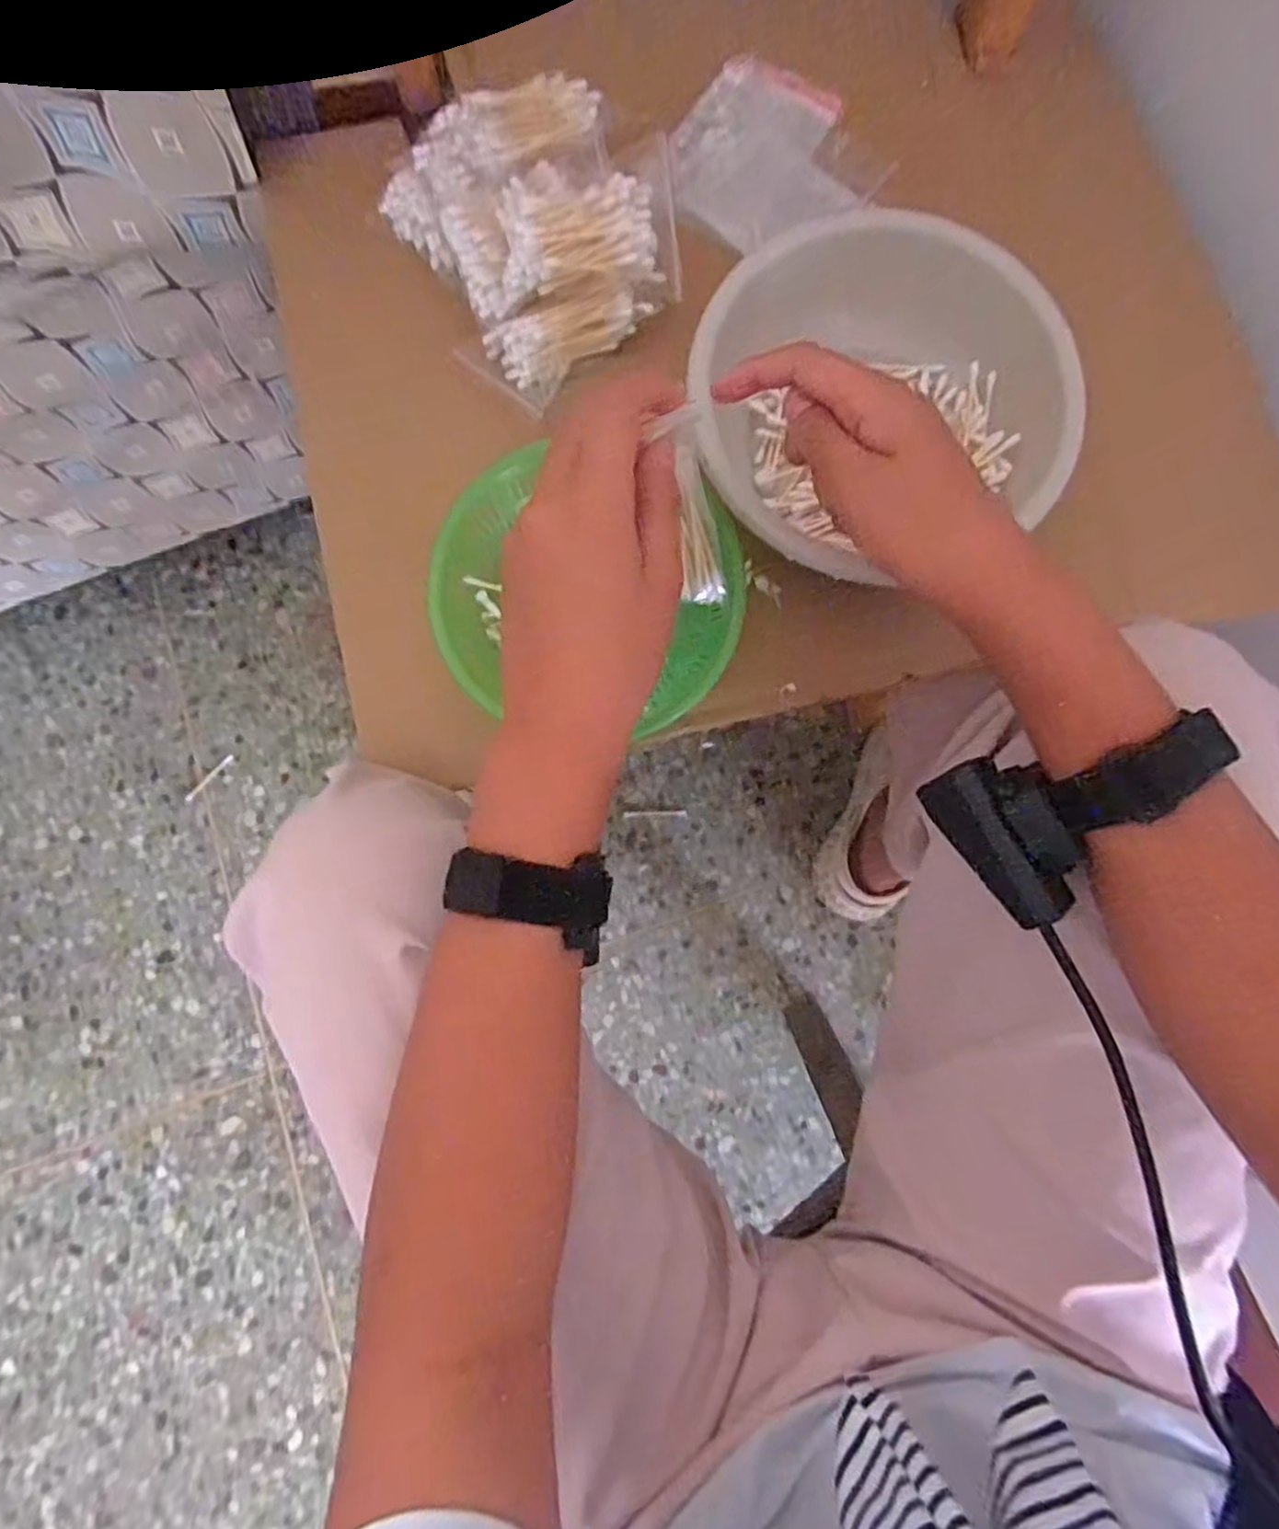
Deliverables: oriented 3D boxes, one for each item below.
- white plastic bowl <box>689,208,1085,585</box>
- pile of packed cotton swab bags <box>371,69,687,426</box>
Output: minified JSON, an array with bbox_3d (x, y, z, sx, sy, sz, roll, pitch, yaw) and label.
[{"bbox_3d":[0.120,-0.193,0.396,0.189,0.068,0.182,0,79,0],"label":"white plastic bowl"},{"bbox_3d":[-0.058,-0.308,0.421,0.142,0.063,0.158,-38,82,-7],"label":"pile of packed cotton swab bags"}]

